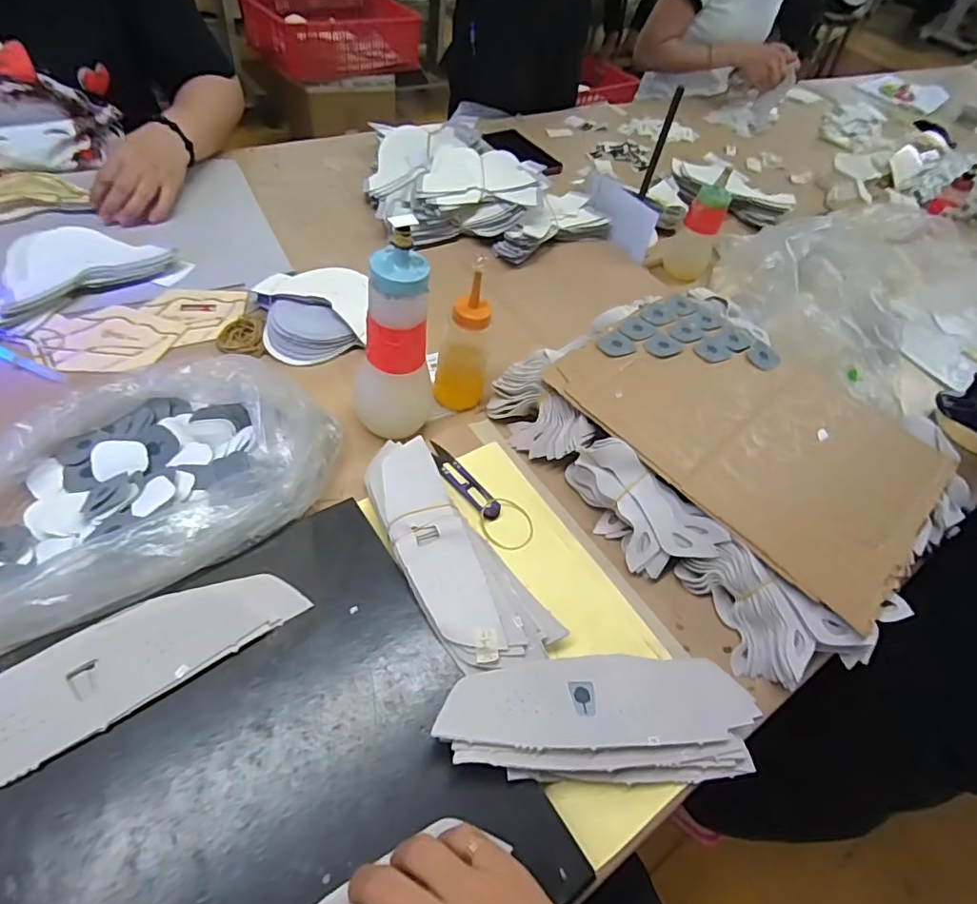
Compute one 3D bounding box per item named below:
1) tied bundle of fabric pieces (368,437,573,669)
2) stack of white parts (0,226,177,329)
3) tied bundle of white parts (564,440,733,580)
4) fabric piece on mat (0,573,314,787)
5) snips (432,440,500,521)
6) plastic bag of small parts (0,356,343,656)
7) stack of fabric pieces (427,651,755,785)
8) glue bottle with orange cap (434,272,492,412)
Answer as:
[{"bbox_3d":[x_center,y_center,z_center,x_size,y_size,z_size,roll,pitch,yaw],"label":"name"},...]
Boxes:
[{"bbox_3d":[-0.034,0.077,0.439,0.085,0.035,0.217,-24,60,-26],"label":"tied bundle of fabric pieces"},{"bbox_3d":[-0.449,-0.200,0.591,0.103,0.040,0.181,41,56,20],"label":"stack of white parts"},{"bbox_3d":[0.126,0.052,0.476,0.058,0.060,0.140,-32,64,-29],"label":"tied bundle of white parts"},{"bbox_3d":[-0.239,0.136,0.346,0.223,0.008,0.068,-27,59,-28],"label":"fabric piece on mat"},{"bbox_3d":[-0.025,0.024,0.504,0.021,0.004,0.098,-30,64,-29],"label":"snips"},{"bbox_3d":[-0.273,0.021,0.420,0.307,0.060,0.187,-26,62,-27],"label":"plastic bag of small parts"},{"bbox_3d":[0.082,0.182,0.373,0.234,0.031,0.077,7,46,-18],"label":"stack of fabric pieces"},{"bbox_3d":[-0.022,-0.098,0.522,0.047,0.127,0.042,15,51,1],"label":"glue bottle with orange cap"}]

